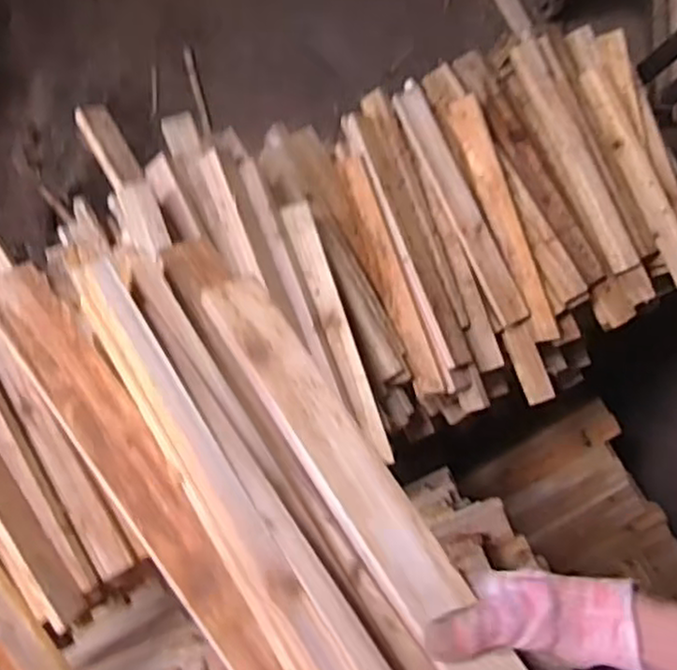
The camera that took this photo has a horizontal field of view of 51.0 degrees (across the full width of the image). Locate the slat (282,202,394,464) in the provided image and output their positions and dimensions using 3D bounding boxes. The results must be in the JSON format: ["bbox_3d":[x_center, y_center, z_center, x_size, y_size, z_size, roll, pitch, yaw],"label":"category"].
[{"bbox_3d":[-0.003,-0.003,1.218,0.047,0.023,0.457,-19,87,-7],"label":"slat"}]

